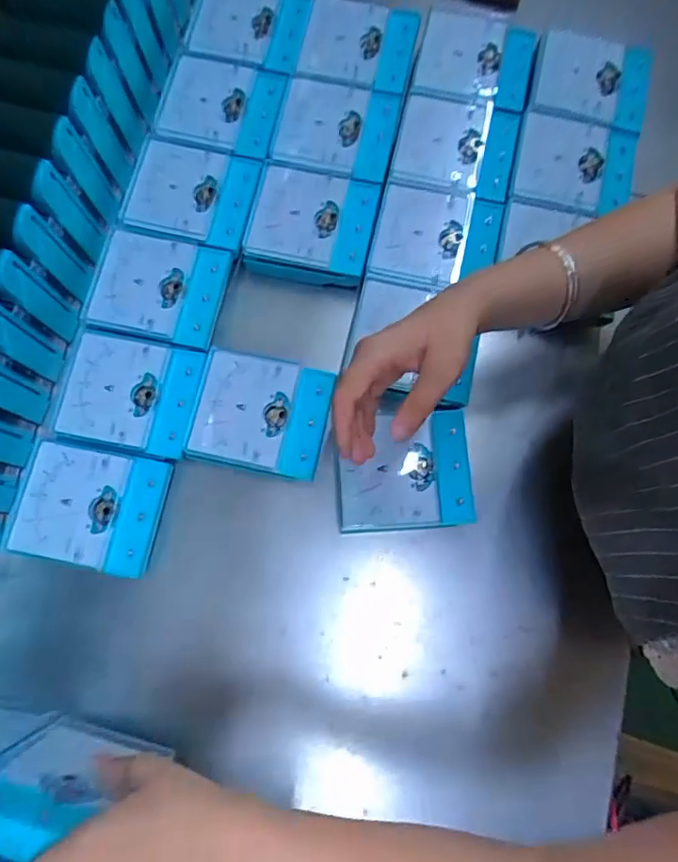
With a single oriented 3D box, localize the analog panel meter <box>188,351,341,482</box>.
[{"bbox_3d":[-0.068,-0.013,0.467,0.112,0.030,0.097,10,79,3],"label":"analog panel meter"}]

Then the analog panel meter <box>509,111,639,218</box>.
[{"bbox_3d":[0.226,-0.249,0.506,0.116,0.024,0.099,10,79,3],"label":"analog panel meter"}]

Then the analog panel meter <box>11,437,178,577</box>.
[{"bbox_3d":[-0.208,0.065,0.454,0.112,0.033,0.096,11,79,3],"label":"analog panel meter"}]

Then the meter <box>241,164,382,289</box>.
[{"bbox_3d":[-0.025,-0.194,0.504,0.112,0.037,0.097,12,79,3],"label":"meter"}]

